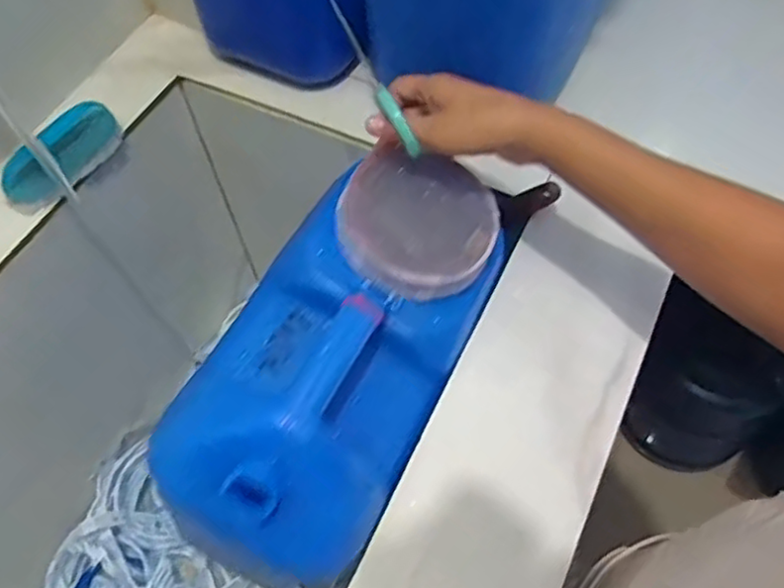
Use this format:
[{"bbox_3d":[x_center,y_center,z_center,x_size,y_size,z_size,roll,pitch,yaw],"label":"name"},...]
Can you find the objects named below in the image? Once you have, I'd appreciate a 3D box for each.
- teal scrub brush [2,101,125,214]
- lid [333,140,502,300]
[{"bbox_3d":[-0.309,-0.131,0.621,0.036,0.038,0.122,31,67,19],"label":"teal scrub brush"},{"bbox_3d":[0.020,-0.054,0.502,0.116,0.018,0.108,3,77,-14],"label":"lid"}]

